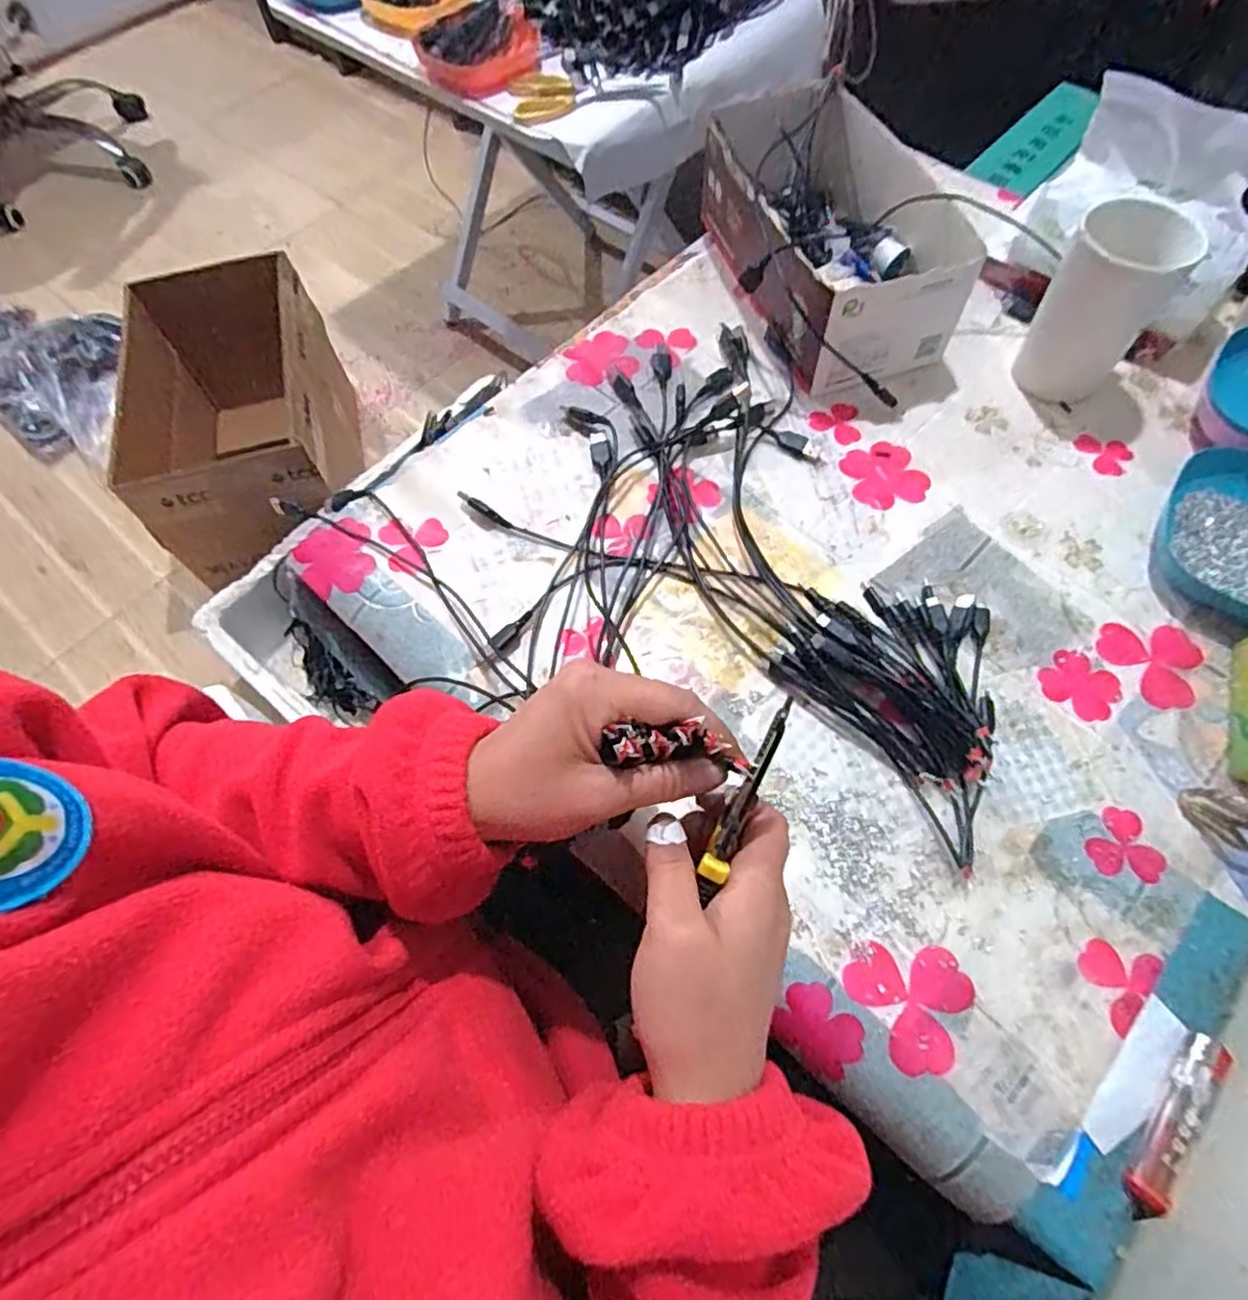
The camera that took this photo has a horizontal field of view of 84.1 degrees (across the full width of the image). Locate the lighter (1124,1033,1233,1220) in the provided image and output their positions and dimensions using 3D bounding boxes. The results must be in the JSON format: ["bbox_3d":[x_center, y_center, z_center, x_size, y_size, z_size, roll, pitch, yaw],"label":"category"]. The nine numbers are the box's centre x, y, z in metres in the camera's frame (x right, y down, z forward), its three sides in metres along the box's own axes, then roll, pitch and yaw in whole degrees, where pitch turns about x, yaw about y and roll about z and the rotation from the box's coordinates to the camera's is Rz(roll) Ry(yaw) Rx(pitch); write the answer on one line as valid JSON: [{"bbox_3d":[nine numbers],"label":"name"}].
[{"bbox_3d":[0.268,0.229,0.335,0.019,0.012,0.089,37,71,19],"label":"lighter"}]

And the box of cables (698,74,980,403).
[{"bbox_3d":[0.167,-0.342,0.575,0.151,0.090,0.244,-13,64,-4],"label":"box of cables"}]

